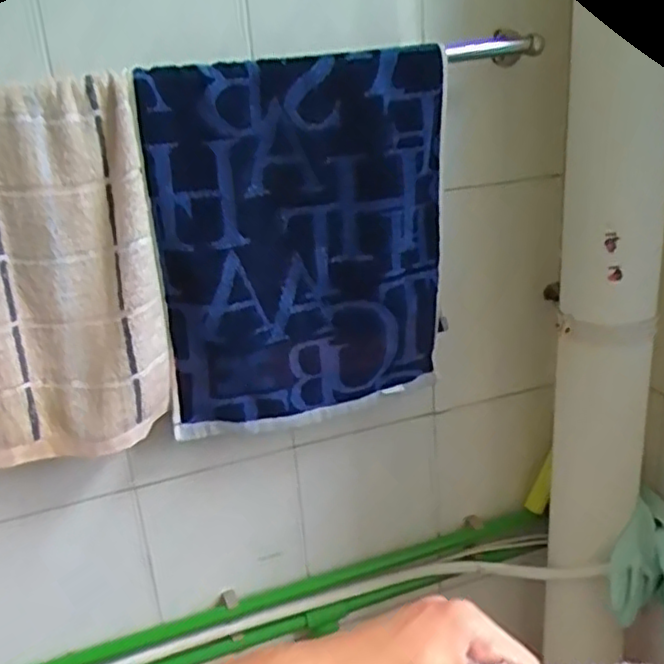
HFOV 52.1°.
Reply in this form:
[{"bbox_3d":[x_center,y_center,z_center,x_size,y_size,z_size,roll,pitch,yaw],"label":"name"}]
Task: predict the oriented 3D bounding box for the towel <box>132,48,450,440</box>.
[{"bbox_3d":[-0.025,-0.084,0.713,0.309,0.362,0.038,-10,20,-18],"label":"towel"}]

